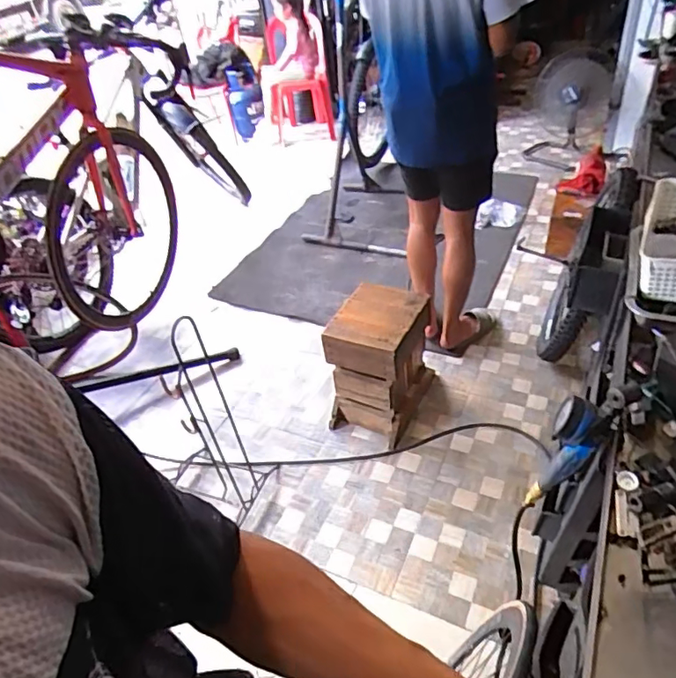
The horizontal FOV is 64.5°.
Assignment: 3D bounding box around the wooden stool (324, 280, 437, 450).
[{"bbox_3d":[0.149,0.068,1.846,0.277,0.434,0.342,12,44,22],"label":"wooden stool"}]

